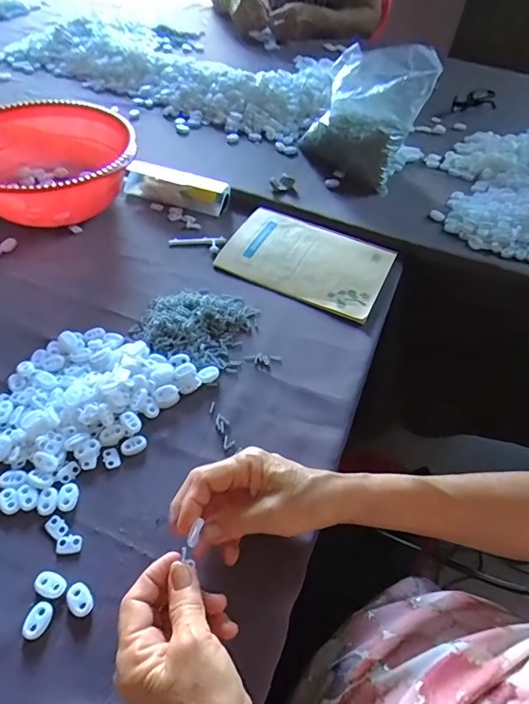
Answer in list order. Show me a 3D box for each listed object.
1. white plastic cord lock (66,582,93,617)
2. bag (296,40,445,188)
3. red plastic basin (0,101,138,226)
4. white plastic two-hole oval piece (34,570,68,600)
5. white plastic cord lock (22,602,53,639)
[{"bbox_3d":[-0.135,0.180,0.322,0.015,0.005,0.024,-28,58,-26],"label":"white plastic cord lock"},{"bbox_3d":[0.154,-0.371,0.673,0.173,0.146,0.181,18,51,9],"label":"bag"},{"bbox_3d":[-0.320,-0.285,0.635,0.228,0.089,0.273,-27,58,-25],"label":"red plastic basin"},{"bbox_3d":[-0.157,0.170,0.323,0.023,0.004,0.016,22,52,12],"label":"white plastic two-hole oval piece"},{"bbox_3d":[-0.160,0.189,0.312,0.016,0.004,0.022,20,51,11],"label":"white plastic cord lock"}]

